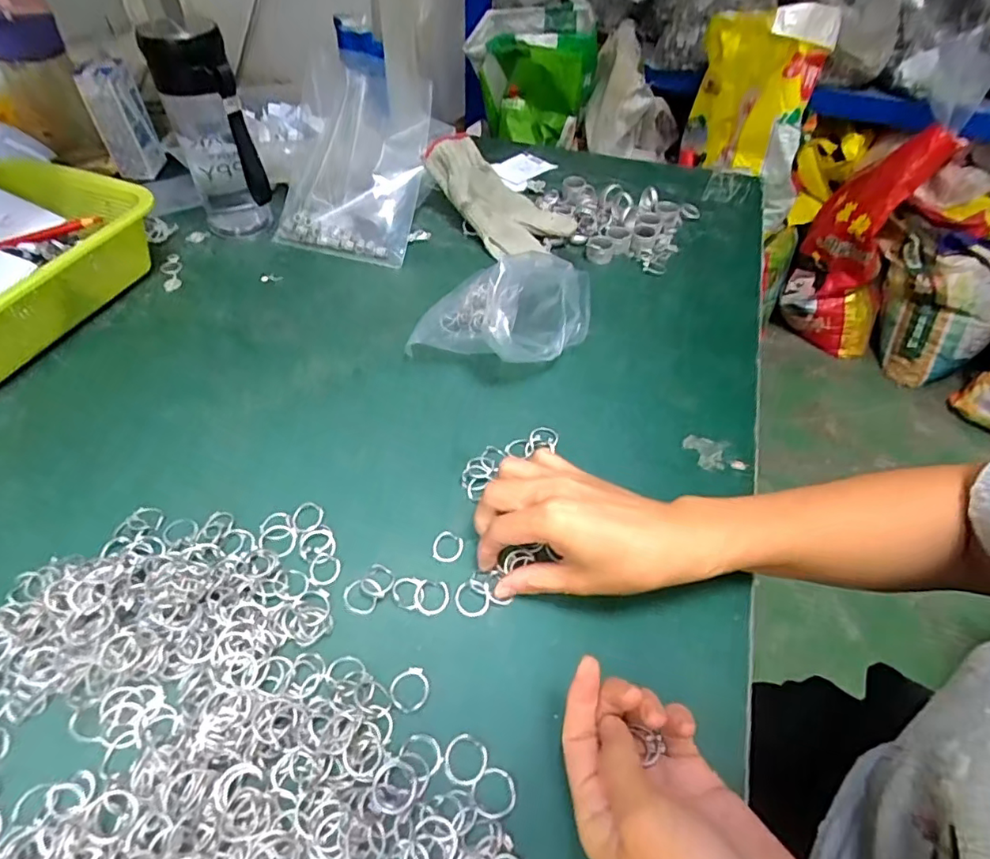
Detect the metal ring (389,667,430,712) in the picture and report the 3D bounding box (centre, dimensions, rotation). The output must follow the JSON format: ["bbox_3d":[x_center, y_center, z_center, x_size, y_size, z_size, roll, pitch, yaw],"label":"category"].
[{"bbox_3d":[-0.046,0.142,0.305,0.022,0.004,0.021,1,49,-1],"label":"metal ring"}]

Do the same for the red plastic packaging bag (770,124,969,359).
[{"bbox_3d":[0.981,-0.479,1.506,0.272,0.575,0.204,31,54,21],"label":"red plastic packaging bag"}]

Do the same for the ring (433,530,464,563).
[{"bbox_3d":[-0.030,0.075,0.361,0.019,0.004,0.021,13,50,9],"label":"ring"}]

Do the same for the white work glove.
[{"bbox_3d":[0.002,-0.250,0.604,0.177,0.042,0.094,46,60,10],"label":"white work glove"}]

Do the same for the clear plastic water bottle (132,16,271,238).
[{"bbox_3d":[-0.275,-0.286,0.546,0.064,0.188,0.079,-22,53,-19],"label":"clear plastic water bottle"}]

